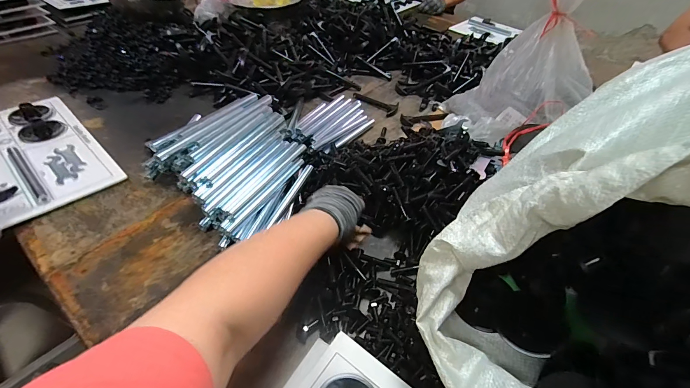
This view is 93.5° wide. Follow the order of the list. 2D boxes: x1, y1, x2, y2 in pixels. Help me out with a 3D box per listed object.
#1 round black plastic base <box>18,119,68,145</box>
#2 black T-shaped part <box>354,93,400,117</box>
[{"bbox_3d":[-0.586,-0.123,0.628,0.074,0.005,0.069,3,46,-3],"label":"round black plastic base"},{"bbox_3d":[0.071,-0.220,0.788,0.118,0.012,0.054,22,48,15],"label":"black T-shaped part"}]

